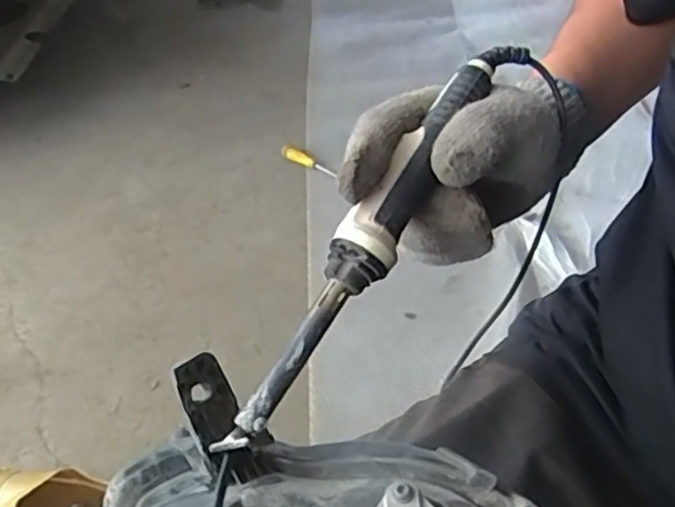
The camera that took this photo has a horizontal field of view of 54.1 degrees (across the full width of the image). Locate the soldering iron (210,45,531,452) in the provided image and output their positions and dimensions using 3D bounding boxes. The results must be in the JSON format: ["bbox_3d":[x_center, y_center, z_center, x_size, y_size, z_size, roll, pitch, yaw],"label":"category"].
[{"bbox_3d":[0.020,-0.015,0.307,0.024,0.019,0.239,25,72,28],"label":"soldering iron"}]

